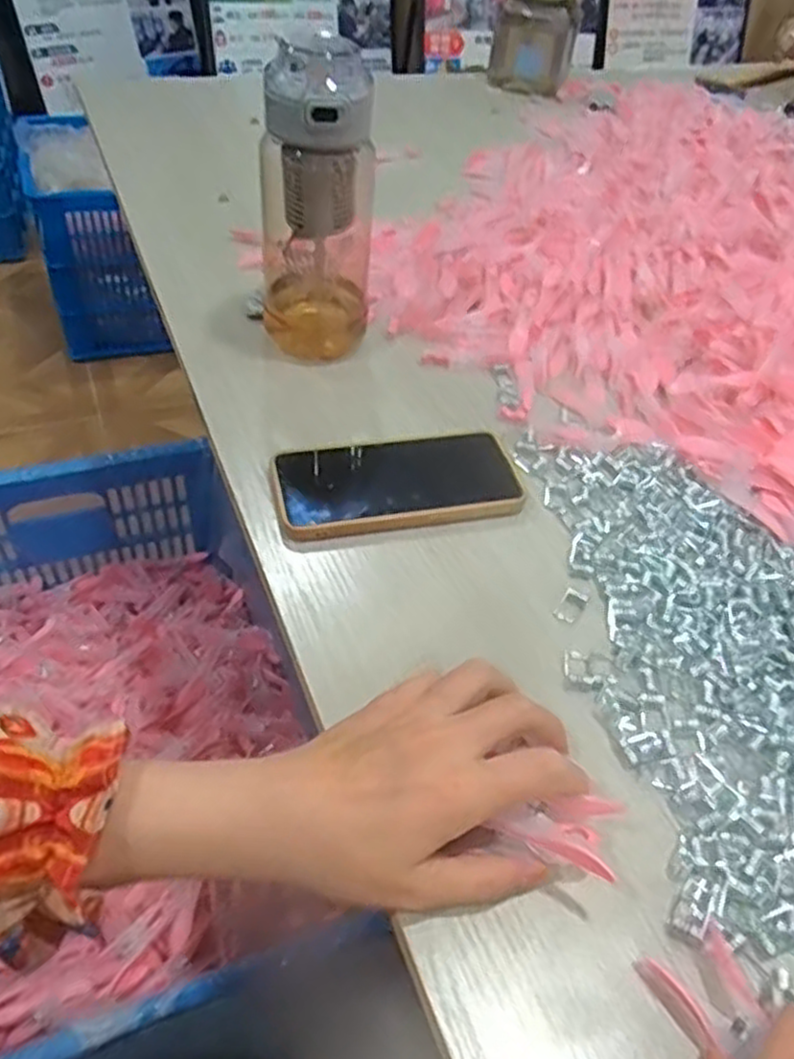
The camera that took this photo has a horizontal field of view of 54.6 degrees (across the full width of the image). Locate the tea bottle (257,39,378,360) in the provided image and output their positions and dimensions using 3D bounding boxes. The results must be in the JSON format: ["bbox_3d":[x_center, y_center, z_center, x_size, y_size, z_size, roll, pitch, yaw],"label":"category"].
[{"bbox_3d":[-0.058,-0.227,0.551,0.082,0.197,0.069,0,47,-5],"label":"tea bottle"}]

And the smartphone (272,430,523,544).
[{"bbox_3d":[0.001,-0.032,0.507,0.159,0.008,0.086,-9,48,-13],"label":"smartphone"}]

